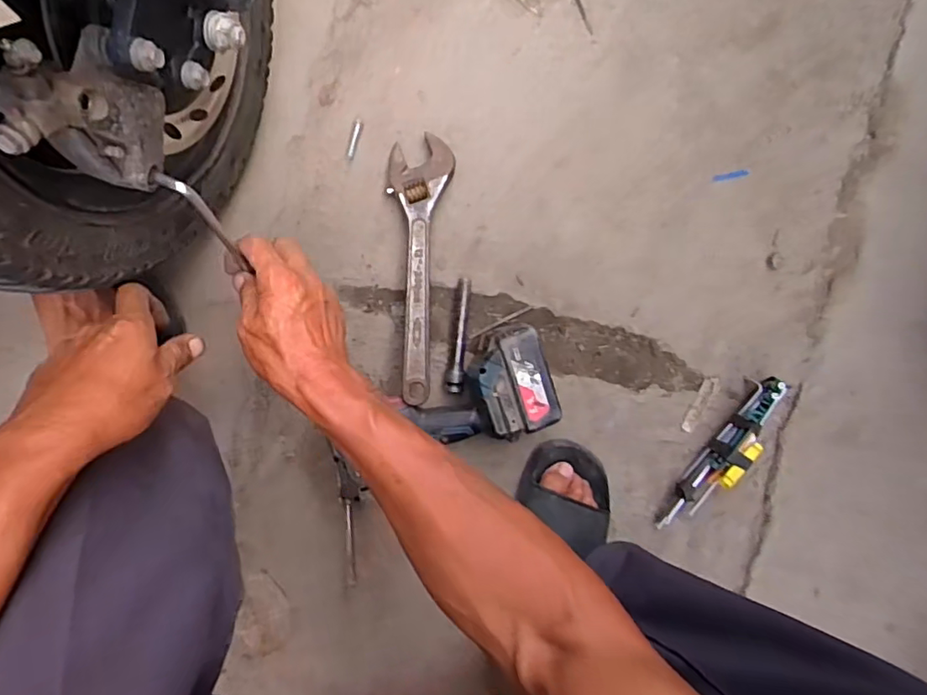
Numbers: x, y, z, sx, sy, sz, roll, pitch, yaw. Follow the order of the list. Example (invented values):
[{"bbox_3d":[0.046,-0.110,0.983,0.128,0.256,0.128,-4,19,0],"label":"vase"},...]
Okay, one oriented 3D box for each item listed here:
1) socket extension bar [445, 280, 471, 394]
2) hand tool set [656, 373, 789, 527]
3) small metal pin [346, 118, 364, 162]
[{"bbox_3d":[-0.005,-0.013,0.653,0.019,0.020,0.130,5,97,-7],"label":"socket extension bar"},{"bbox_3d":[0.309,0.130,0.672,0.033,0.050,0.213,35,92,-10],"label":"hand tool set"},{"bbox_3d":[-0.119,-0.227,0.626,0.011,0.004,0.043,13,95,-8],"label":"small metal pin"}]

